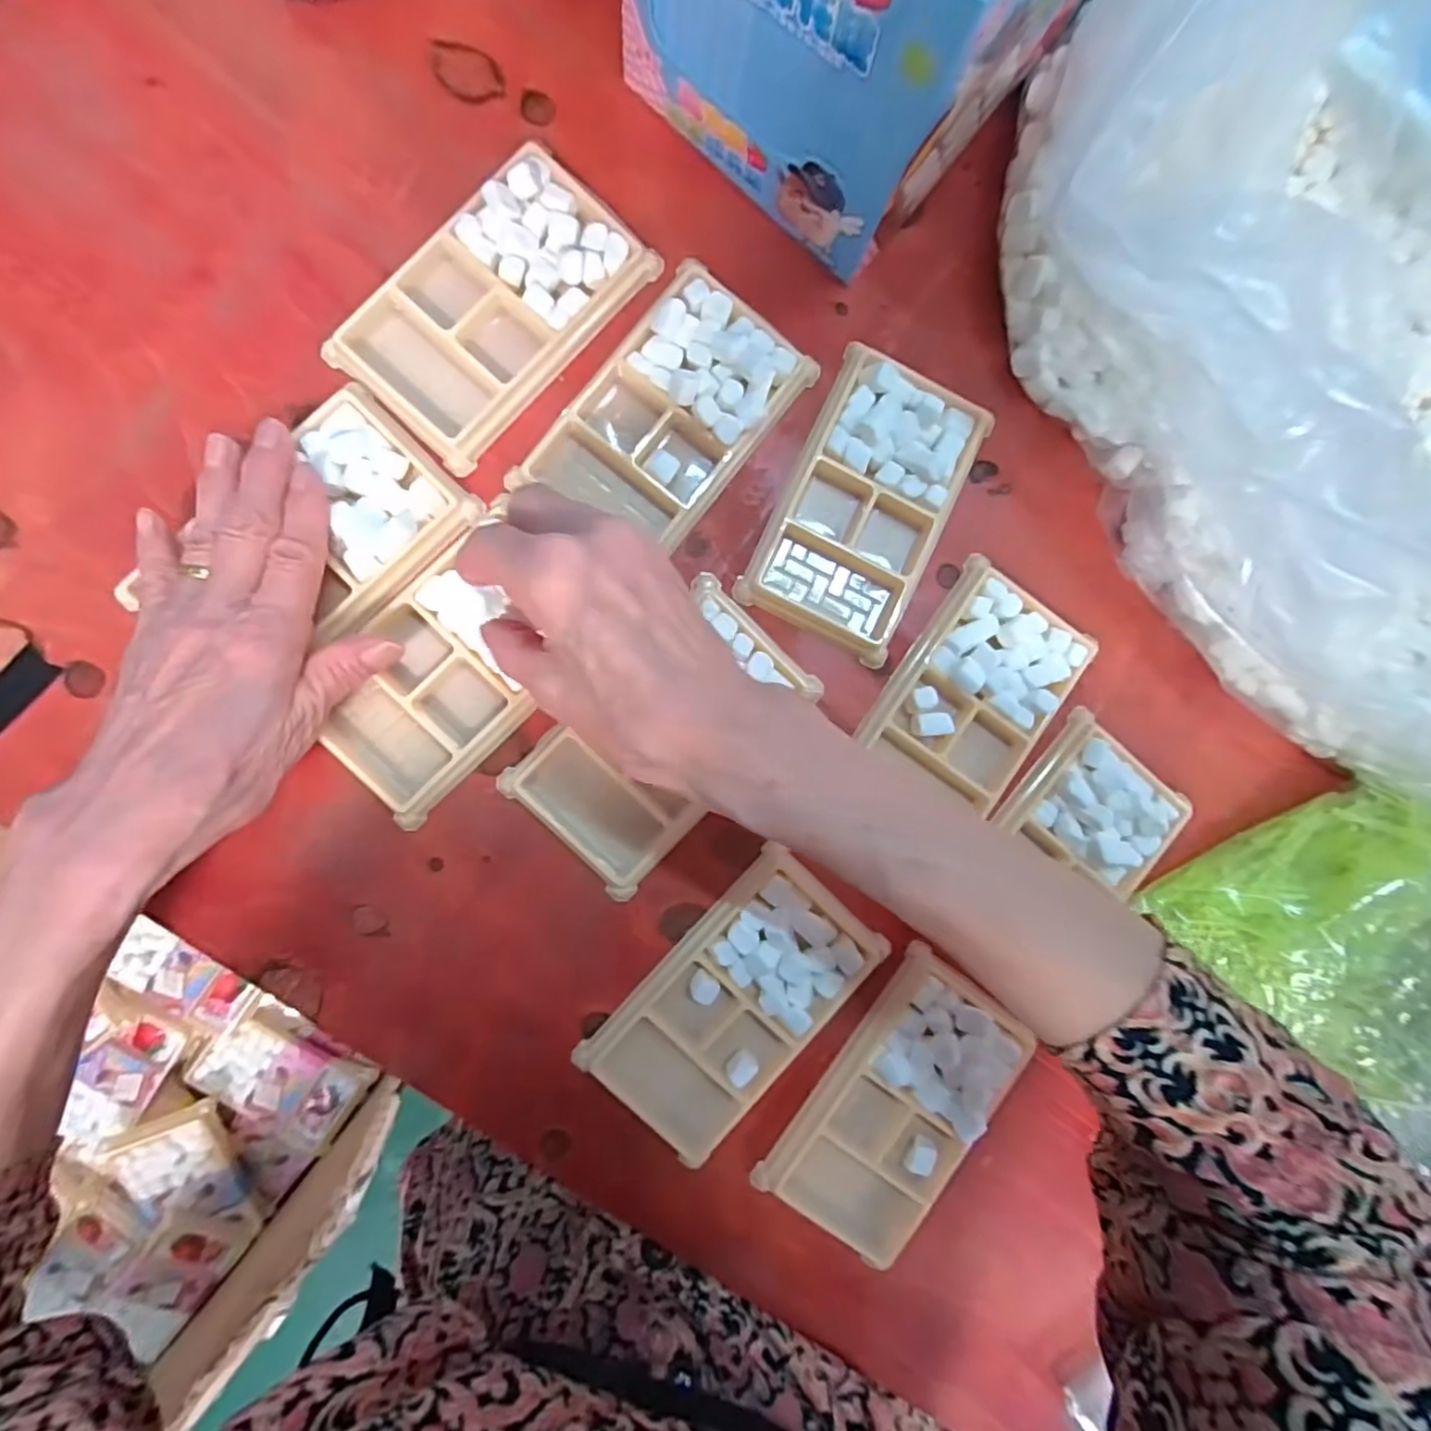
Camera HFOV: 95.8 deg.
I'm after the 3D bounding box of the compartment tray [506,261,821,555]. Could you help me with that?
[{"bbox_3d":[-0.021,-0.138,0.297,0.079,0.016,0.124,36,86,-4],"label":"compartment tray"}]

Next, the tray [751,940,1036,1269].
[{"bbox_3d":[0.088,0.188,0.303,0.076,0.014,0.128,35,86,-4],"label":"tray"}]

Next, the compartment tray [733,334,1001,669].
[{"bbox_3d":[0.074,-0.101,0.308,0.080,0.014,0.132,26,87,-5],"label":"compartment tray"}]

